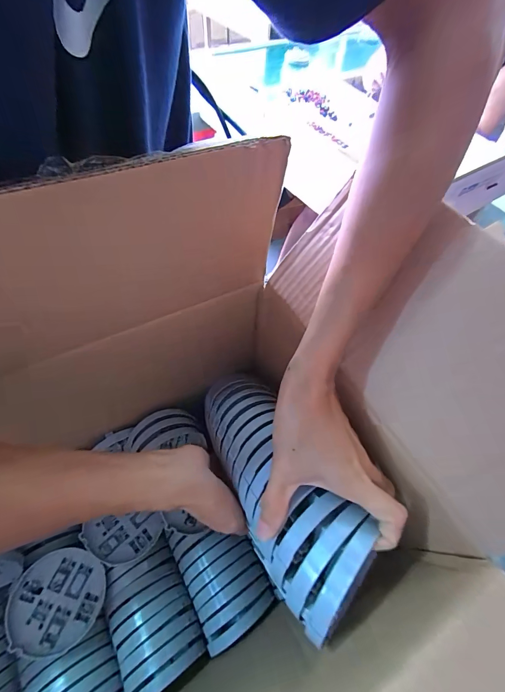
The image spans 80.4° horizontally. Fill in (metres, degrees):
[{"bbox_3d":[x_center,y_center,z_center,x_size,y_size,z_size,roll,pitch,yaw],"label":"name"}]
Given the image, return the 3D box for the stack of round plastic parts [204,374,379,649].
[{"bbox_3d":[0.017,0.120,0.299,0.089,0.070,0.244,-21,41,-16],"label":"stack of round plastic parts"}]

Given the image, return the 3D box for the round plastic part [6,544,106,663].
[{"bbox_3d":[-0.246,0.321,0.379,0.103,0.011,0.104,11,55,-16],"label":"round plastic part"}]

